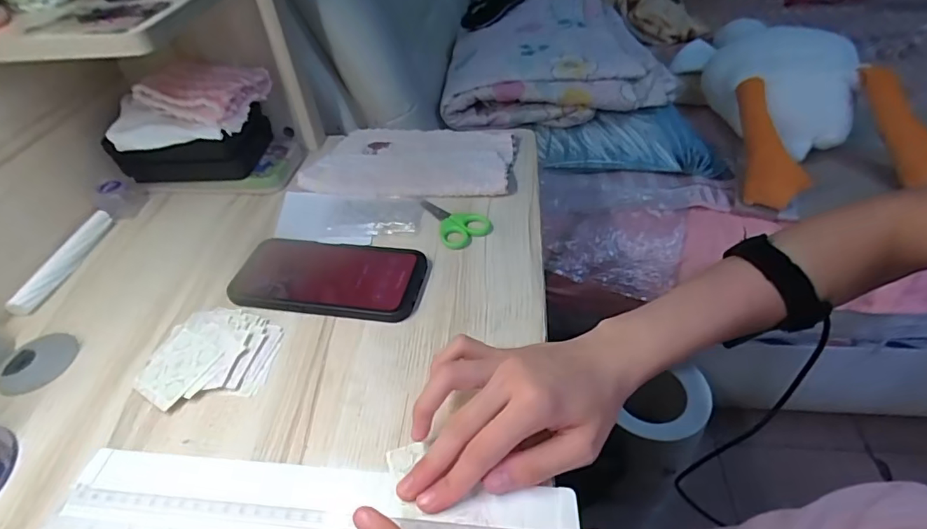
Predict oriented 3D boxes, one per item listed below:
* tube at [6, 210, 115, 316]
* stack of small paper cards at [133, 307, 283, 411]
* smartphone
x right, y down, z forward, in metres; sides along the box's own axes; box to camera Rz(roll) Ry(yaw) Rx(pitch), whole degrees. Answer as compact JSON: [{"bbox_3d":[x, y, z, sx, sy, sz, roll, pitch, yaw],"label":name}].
[{"bbox_3d":[-0.392,-0.005,0.492,0.022,0.018,0.135,-4,44,3],"label":"tube"},{"bbox_3d":[-0.199,0.069,0.393,0.098,0.013,0.086,-3,44,4],"label":"stack of small paper cards"},{"bbox_3d":[-0.115,0.010,0.440,0.163,0.017,0.077,5,45,12],"label":"smartphone"}]

